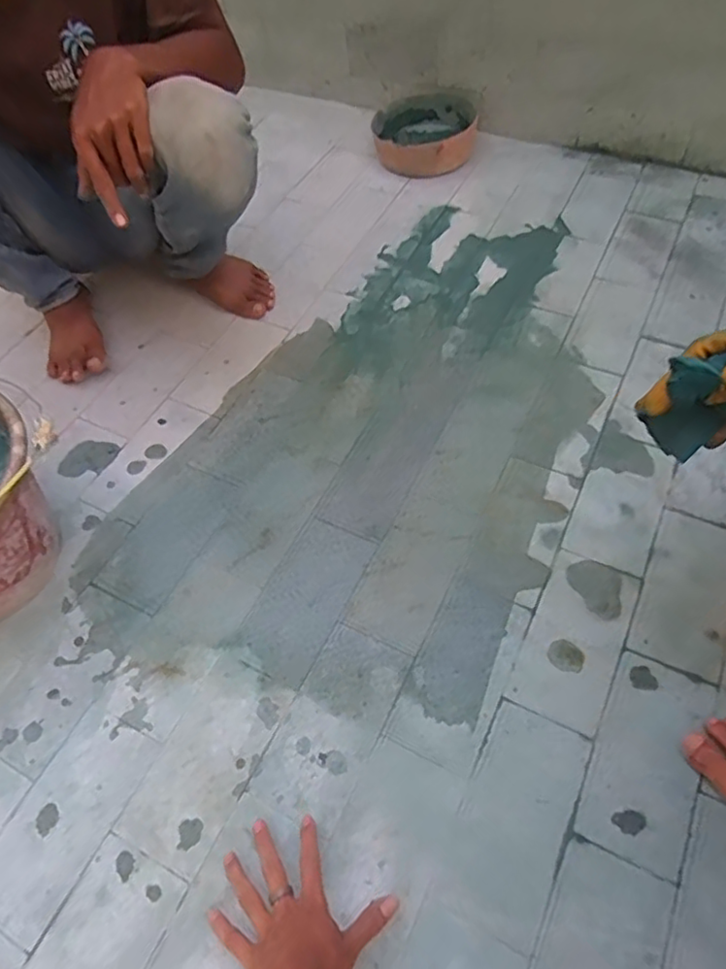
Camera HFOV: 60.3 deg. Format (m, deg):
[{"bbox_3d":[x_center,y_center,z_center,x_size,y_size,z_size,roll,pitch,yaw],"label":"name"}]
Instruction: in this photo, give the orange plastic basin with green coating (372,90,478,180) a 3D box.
[{"bbox_3d":[0.125,-0.710,1.242,0.206,0.076,0.244,11,58,11],"label":"orange plastic basin with green coating"}]

